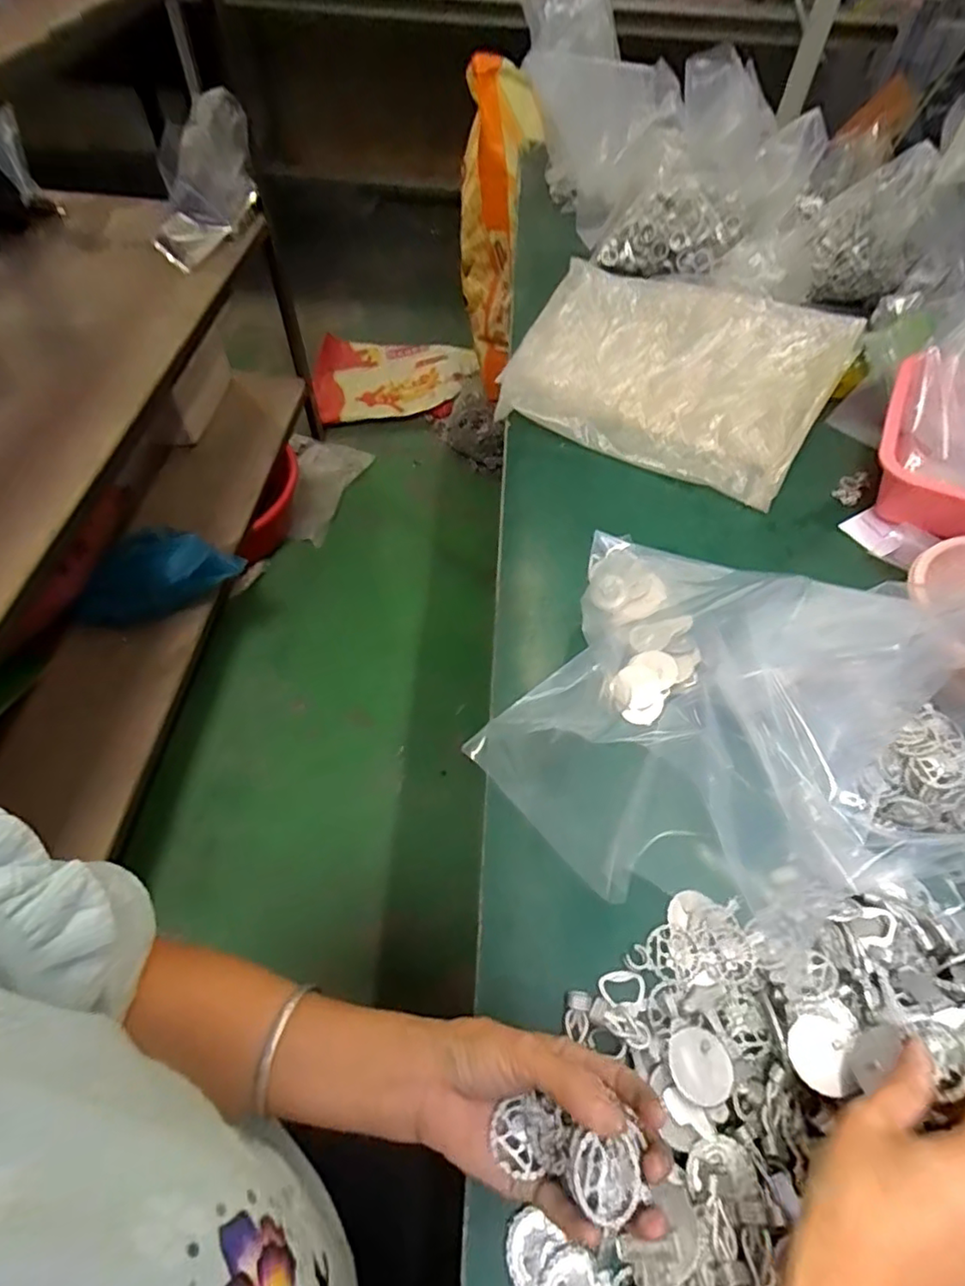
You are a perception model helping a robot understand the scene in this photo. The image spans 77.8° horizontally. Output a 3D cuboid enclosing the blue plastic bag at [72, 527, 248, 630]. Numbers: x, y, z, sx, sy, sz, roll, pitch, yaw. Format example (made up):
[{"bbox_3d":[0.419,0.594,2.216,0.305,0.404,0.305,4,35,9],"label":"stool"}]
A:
[{"bbox_3d":[-0.573,-0.119,1.042,0.283,0.101,0.116,-17,59,-13],"label":"blue plastic bag"}]

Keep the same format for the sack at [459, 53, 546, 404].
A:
[{"bbox_3d":[0.028,-0.862,1.323,0.146,0.602,0.222,-2,57,-3],"label":"sack"}]

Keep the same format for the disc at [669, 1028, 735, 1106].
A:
[{"bbox_3d":[0.126,0.246,0.347,0.038,0.006,0.037,9,39,-8],"label":"disc"}]

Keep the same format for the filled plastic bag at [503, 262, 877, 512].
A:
[{"bbox_3d":[0.207,-0.310,0.680,0.338,0.035,0.238,26,84,13],"label":"filled plastic bag"}]

